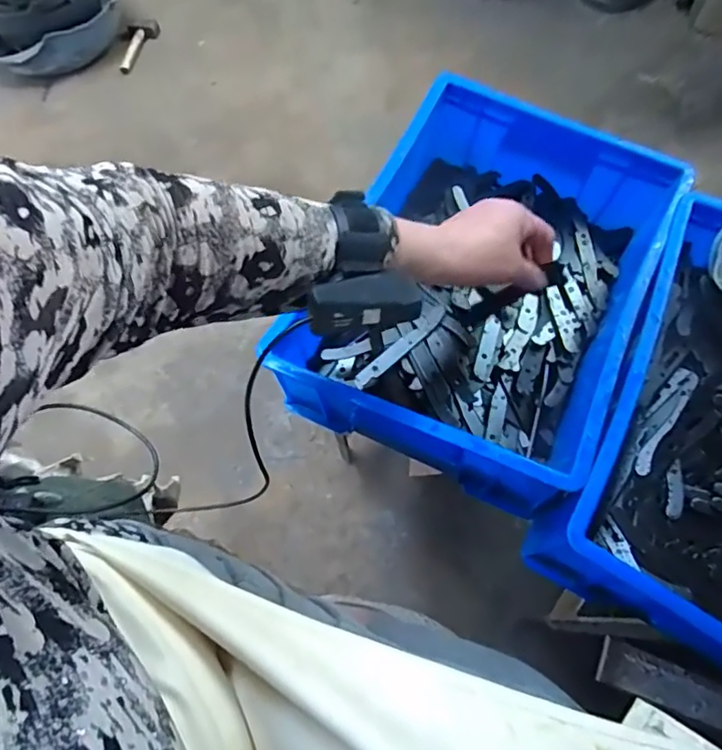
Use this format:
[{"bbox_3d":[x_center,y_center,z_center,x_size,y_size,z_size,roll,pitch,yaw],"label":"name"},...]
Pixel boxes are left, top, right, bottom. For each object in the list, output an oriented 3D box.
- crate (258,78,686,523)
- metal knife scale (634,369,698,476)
[{"bbox_3d":[0.136,-0.105,0.587,0.301,0.124,0.404,23,71,12],"label":"crate"},{"bbox_3d":[0.298,0.043,0.542,0.026,0.004,0.122,34,74,15],"label":"metal knife scale"}]

